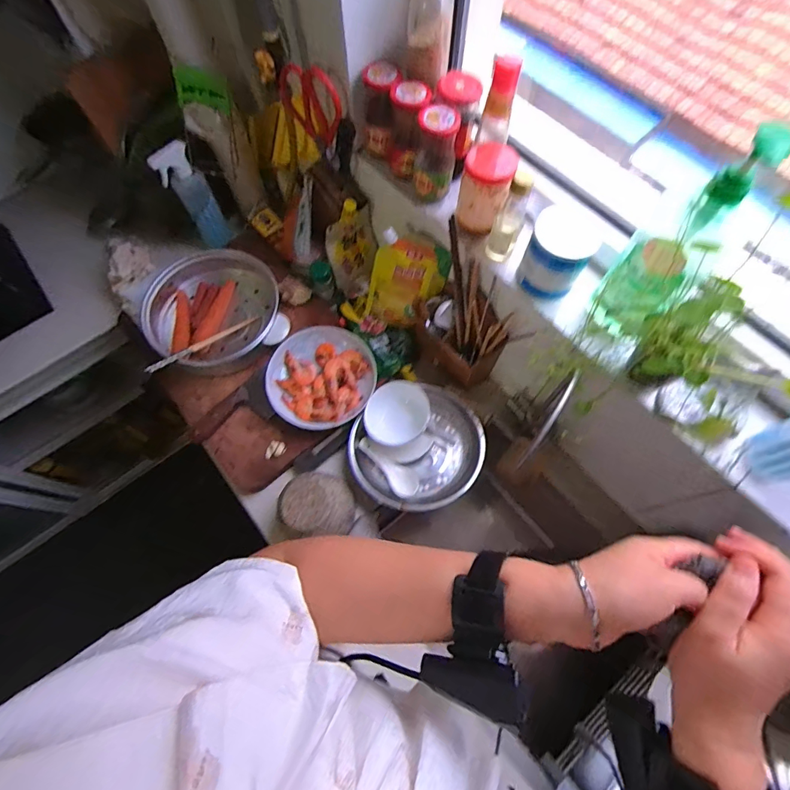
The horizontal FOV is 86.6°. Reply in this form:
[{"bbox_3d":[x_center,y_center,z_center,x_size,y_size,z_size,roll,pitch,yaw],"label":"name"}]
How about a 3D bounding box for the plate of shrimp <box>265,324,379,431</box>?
[{"bbox_3d":[-0.136,-0.031,0.794,0.195,0.041,0.198,0,68,0],"label":"plate of shrimp"}]

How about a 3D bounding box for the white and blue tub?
[{"bbox_3d":[0.227,-0.198,0.582,0.086,0.093,0.088,27,71,11],"label":"white and blue tub"}]

